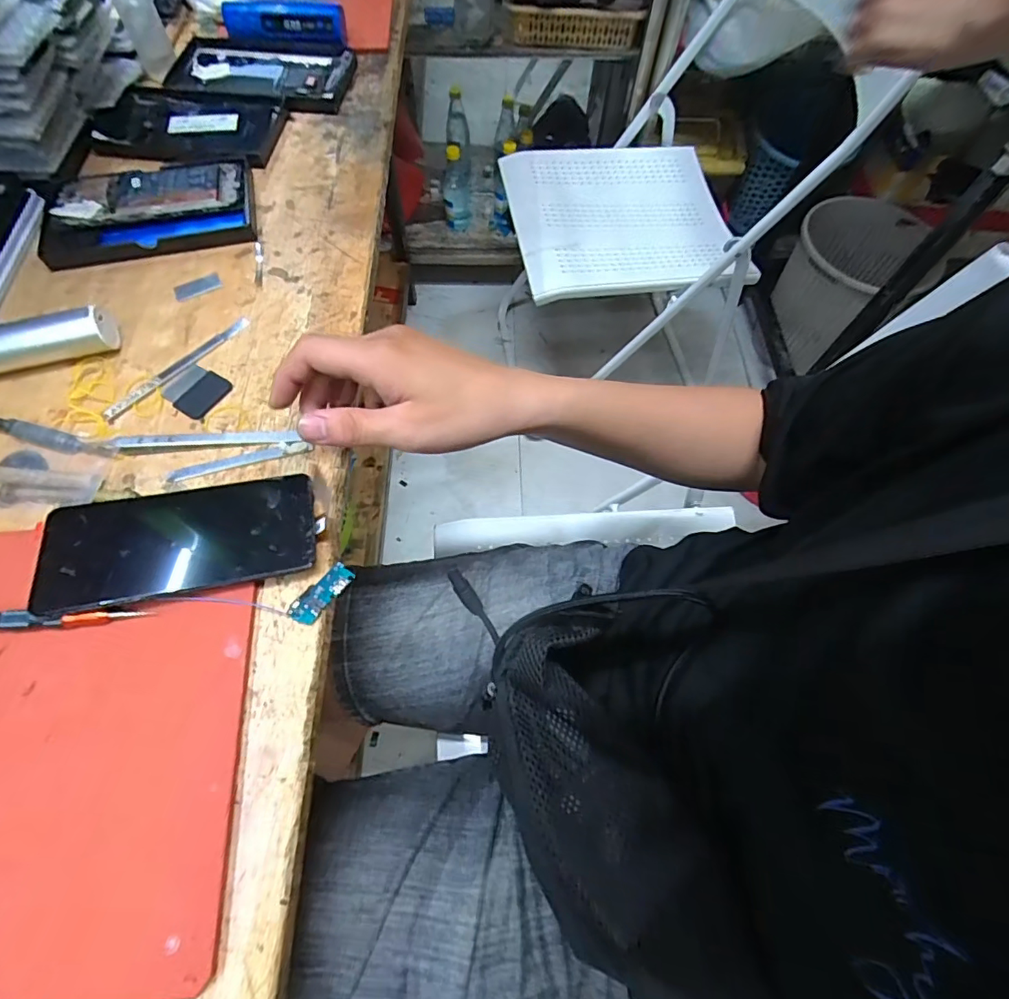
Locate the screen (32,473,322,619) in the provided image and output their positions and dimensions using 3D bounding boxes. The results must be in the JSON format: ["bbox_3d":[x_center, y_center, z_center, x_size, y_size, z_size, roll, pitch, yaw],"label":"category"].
[{"bbox_3d":[-0.204,0.024,0.327,0.156,0.006,0.075,-8,61,-11],"label":"screen"}]

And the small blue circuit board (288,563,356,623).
[{"bbox_3d":[-0.117,0.061,0.332,0.018,0.004,0.045,42,56,6],"label":"small blue circuit board"}]

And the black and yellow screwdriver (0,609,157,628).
[{"bbox_3d":[-0.280,0.071,0.307,0.127,0.012,0.013,-2,65,-4],"label":"black and yellow screwdriver"}]

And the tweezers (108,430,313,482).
[{"bbox_3d":[-0.212,-0.033,0.371,0.133,0.007,0.036,-2,65,-6],"label":"tweezers"}]

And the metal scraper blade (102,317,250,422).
[{"bbox_3d":[-0.255,-0.105,0.404,0.013,0.004,0.127,39,69,14],"label":"metal scraper blade"}]

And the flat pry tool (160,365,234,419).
[{"bbox_3d":[-0.237,-0.084,0.394,0.043,0.004,0.039,25,66,8],"label":"flat pry tool"}]

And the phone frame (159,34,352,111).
[{"bbox_3d":[-0.277,-0.472,0.570,0.198,0.014,0.105,6,65,0],"label":"phone frame"}]

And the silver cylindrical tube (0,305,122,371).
[{"bbox_3d":[-0.375,-0.113,0.388,0.147,0.031,0.026,-14,67,-9],"label":"silver cylindrical tube"}]

